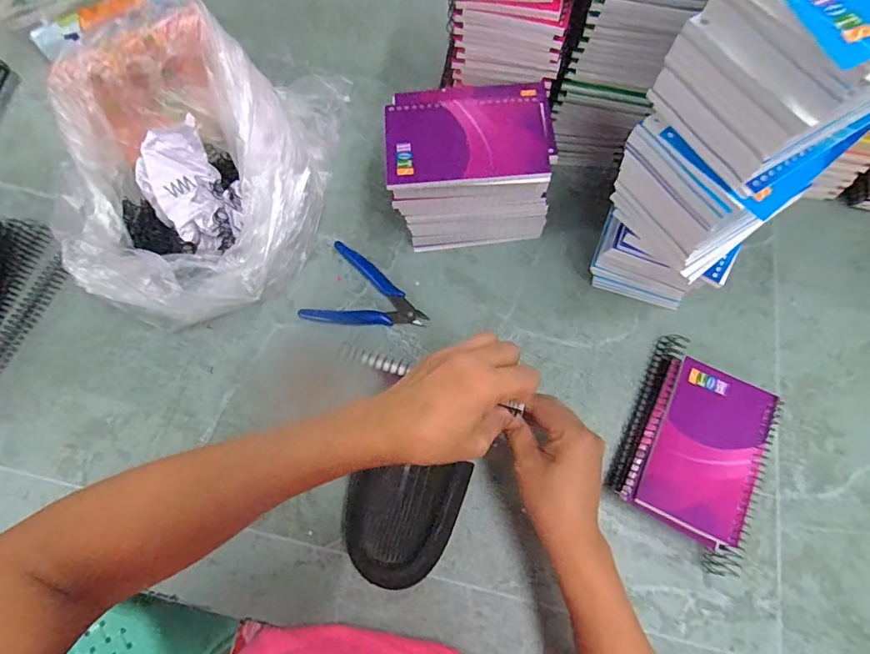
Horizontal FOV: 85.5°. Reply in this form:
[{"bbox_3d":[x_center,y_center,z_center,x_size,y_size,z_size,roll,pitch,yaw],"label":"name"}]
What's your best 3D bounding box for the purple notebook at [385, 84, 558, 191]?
[{"bbox_3d":[0.029,-0.163,0.393,0.137,0.012,0.100,-3,71,1],"label":"purple notebook"}]

